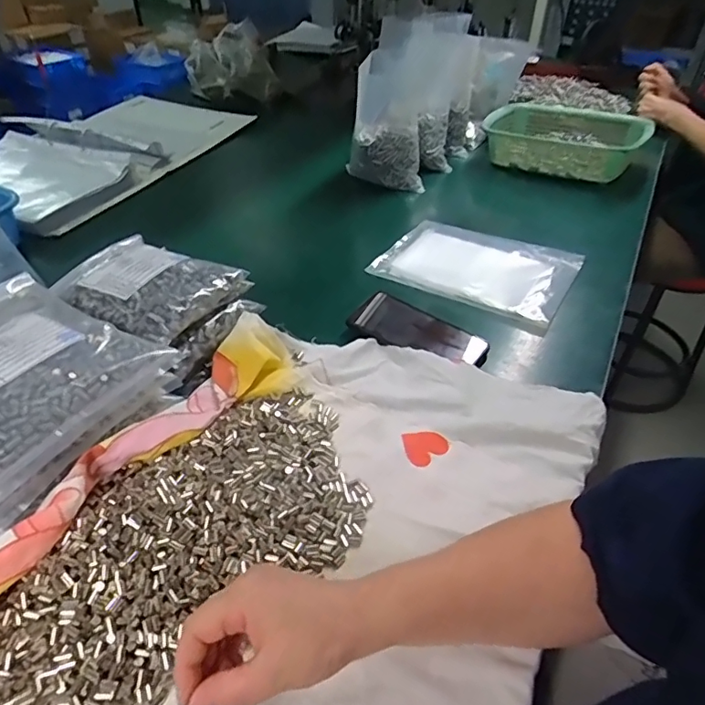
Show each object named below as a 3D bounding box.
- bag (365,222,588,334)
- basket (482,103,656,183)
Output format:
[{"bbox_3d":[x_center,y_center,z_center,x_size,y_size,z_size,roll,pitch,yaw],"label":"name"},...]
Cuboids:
[{"bbox_3d":[0.177,-0.130,0.747,0.265,0.019,0.185,25,46,26],"label":"bag"},{"bbox_3d":[0.398,-0.406,1.031,0.305,0.102,0.179,26,46,27],"label":"basket"}]

